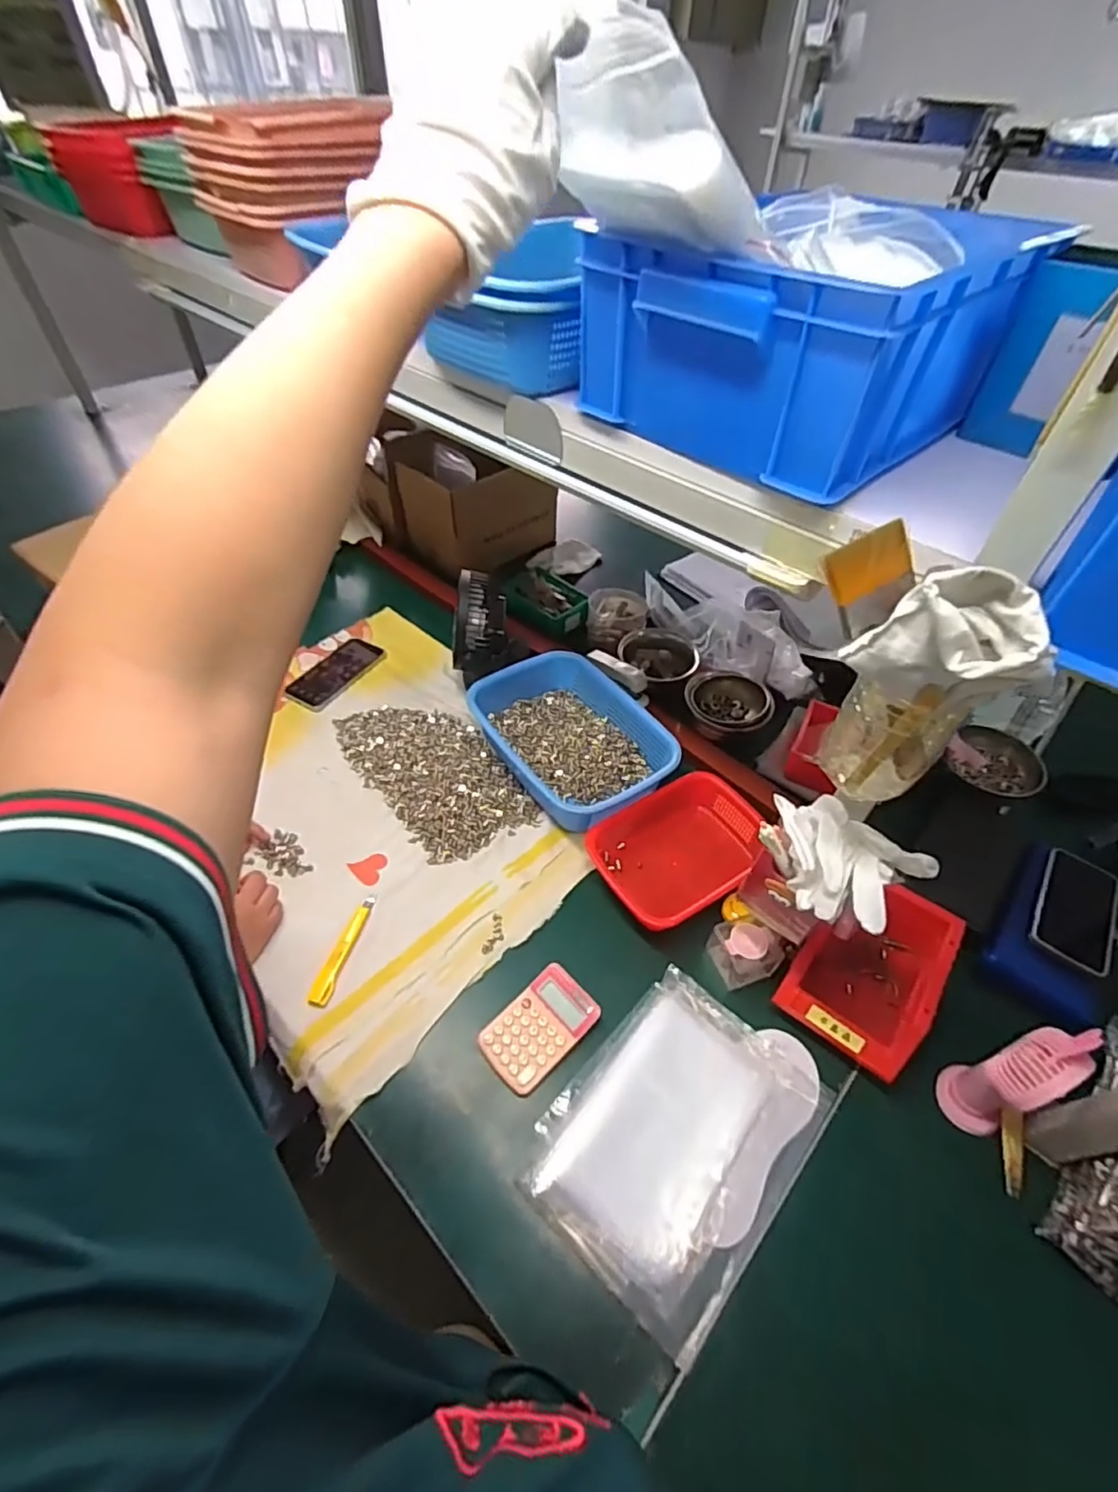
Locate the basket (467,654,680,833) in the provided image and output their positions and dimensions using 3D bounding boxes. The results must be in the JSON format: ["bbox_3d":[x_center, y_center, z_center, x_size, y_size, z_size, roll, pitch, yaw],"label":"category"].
[{"bbox_3d":[0.016,-0.015,0.881,0.206,0.069,0.290,-28,54,-24],"label":"basket"}]

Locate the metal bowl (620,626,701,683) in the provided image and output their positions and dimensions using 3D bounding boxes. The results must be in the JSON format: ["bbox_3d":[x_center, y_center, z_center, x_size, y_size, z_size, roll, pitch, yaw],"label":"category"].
[{"bbox_3d":[0.161,-0.134,0.984,0.126,0.073,0.126,0,48,-1],"label":"metal bowl"}]

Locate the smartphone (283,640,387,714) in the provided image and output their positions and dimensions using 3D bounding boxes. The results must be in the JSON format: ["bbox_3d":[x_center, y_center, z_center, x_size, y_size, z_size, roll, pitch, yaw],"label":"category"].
[{"bbox_3d":[-0.379,-0.125,1.022,0.083,0.014,0.185,22,51,18],"label":"smartphone"}]

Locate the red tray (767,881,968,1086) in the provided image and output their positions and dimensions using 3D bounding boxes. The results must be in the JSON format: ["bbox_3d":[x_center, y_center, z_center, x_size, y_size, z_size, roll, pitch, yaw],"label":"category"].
[{"bbox_3d":[0.334,0.236,0.646,0.122,0.074,0.191,34,55,26],"label":"red tray"}]

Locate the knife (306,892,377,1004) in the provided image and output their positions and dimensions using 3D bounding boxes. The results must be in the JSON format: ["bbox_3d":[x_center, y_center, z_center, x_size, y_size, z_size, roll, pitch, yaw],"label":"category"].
[{"bbox_3d":[-0.244,0.228,0.685,0.020,0.011,0.134,9,48,7],"label":"knife"}]

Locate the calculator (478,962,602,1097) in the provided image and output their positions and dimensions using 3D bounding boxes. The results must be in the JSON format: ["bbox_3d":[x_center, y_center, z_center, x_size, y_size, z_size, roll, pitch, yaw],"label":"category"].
[{"bbox_3d":[-0.021,0.294,0.630,0.118,0.020,0.079,-35,57,-28],"label":"calculator"}]

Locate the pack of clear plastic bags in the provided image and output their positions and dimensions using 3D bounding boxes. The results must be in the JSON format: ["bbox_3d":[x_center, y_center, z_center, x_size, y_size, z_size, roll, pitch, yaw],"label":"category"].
[{"bbox_3d":[0.116,0.359,0.571,0.191,0.022,0.270,36,56,28],"label":"pack of clear plastic bags"}]

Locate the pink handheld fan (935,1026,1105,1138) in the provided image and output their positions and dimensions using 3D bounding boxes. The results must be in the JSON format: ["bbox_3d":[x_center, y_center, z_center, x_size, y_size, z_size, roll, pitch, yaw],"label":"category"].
[{"bbox_3d":[0.409,0.301,0.542,0.072,0.145,0.057,-13,49,-13],"label":"pink handheld fan"}]

